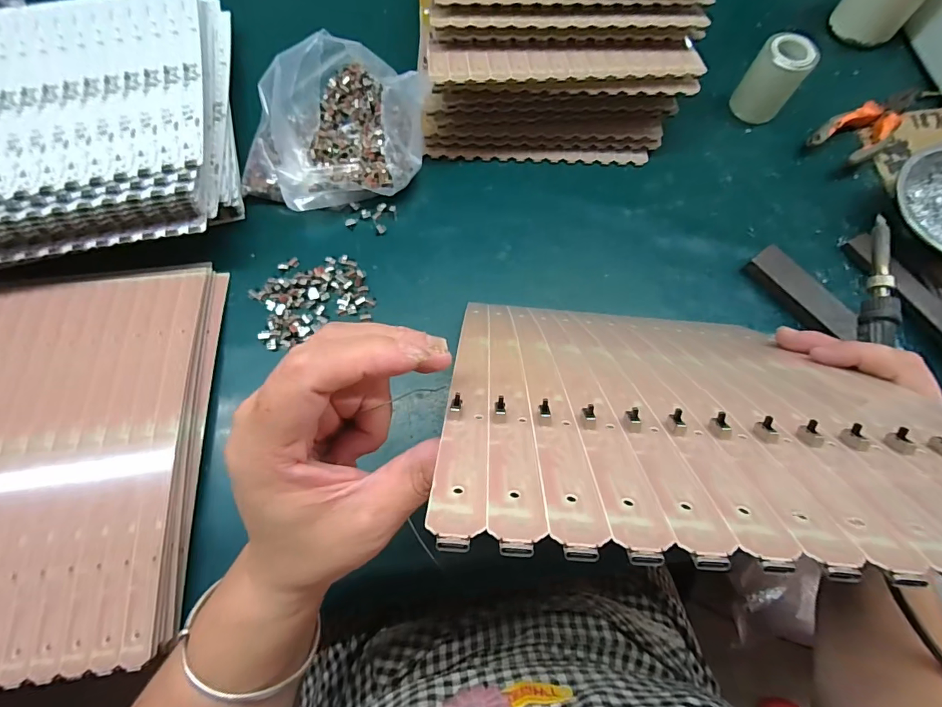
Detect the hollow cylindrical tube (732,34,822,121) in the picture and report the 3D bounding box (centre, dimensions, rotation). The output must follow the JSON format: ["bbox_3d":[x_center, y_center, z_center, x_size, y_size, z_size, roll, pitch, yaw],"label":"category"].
[{"bbox_3d":[0.303,-0.275,0.436,0.050,0.064,0.038,43,75,12],"label":"hollow cylindrical tube"}]

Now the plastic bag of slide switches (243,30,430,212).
[{"bbox_3d":[-0.118,-0.210,0.392,0.145,0.091,0.168,24,72,6],"label":"plastic bag of slide switches"}]

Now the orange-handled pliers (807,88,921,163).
[{"bbox_3d":[0.415,-0.239,0.444,0.149,0.026,0.054,-32,75,-12],"label":"orange-handled pliers"}]

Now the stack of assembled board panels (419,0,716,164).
[{"bbox_3d":[0.079,-0.260,0.400,0.246,0.121,0.101,0,71,-1],"label":"stack of assembled board panels"}]

